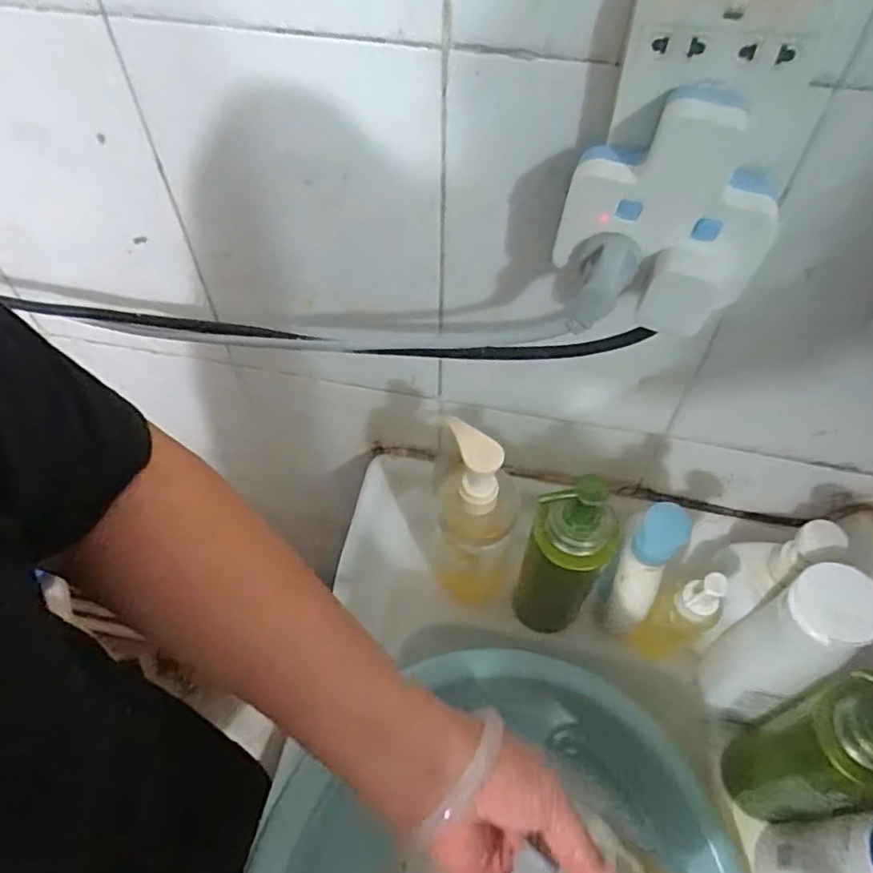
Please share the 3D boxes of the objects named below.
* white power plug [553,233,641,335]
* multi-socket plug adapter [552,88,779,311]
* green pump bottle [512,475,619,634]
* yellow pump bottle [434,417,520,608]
[{"bbox_3d":[0.089,-0.088,0.367,0.042,0.048,0.031,19,56,13],"label":"white power plug"},{"bbox_3d":[0.124,-0.127,0.333,0.106,0.093,0.030,19,56,14],"label":"multi-socket plug adapter"},{"bbox_3d":[0.097,0.094,0.498,0.059,0.229,0.059,0,54,0],"label":"green pump bottle"},{"bbox_3d":[0.031,0.073,0.530,0.068,0.232,0.060,5,54,3],"label":"yellow pump bottle"}]

